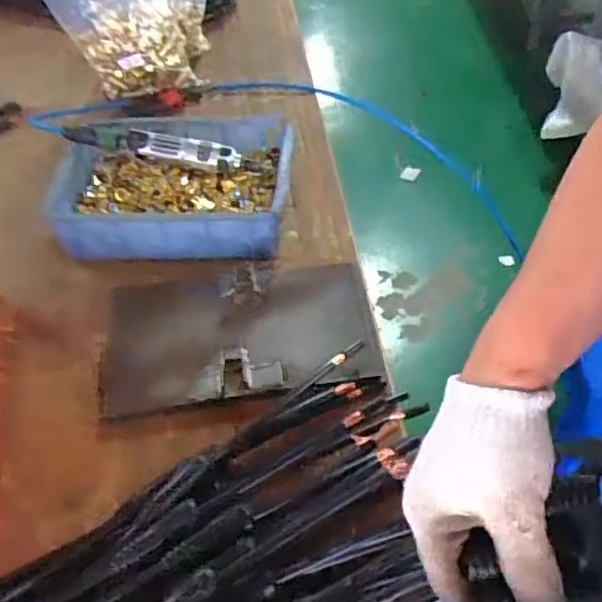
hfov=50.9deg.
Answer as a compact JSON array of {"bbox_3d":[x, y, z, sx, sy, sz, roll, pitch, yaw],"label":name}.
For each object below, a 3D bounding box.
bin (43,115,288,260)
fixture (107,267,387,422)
[{"bbox_3d":[-0.168,-0.158,0.848,0.299,0.077,0.210,-1,50,2],"label":"bin"},{"bbox_3d":[-0.075,0.031,0.724,0.293,0.030,0.184,-8,50,-4],"label":"fixture"}]

